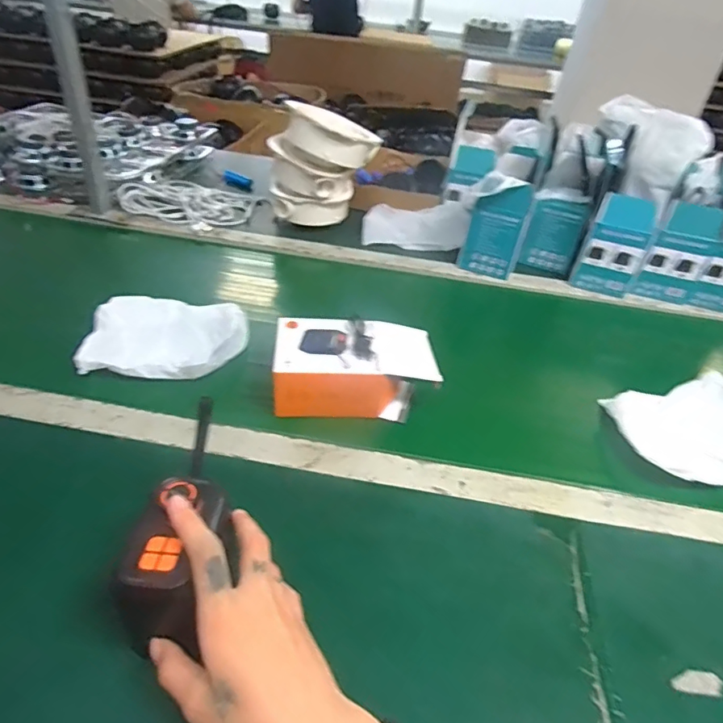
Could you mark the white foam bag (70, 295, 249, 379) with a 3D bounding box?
[{"bbox_3d":[-0.226,-0.034,0.599,0.172,0.029,0.137,1,39,-8],"label":"white foam bag"}]

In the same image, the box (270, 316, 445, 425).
[{"bbox_3d":[-0.009,0.006,0.556,0.175,0.064,0.105,4,38,-4],"label":"box"}]

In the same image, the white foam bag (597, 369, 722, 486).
[{"bbox_3d":[0.357,0.072,0.535,0.156,0.045,0.133,0,39,-8],"label":"white foam bag"}]

